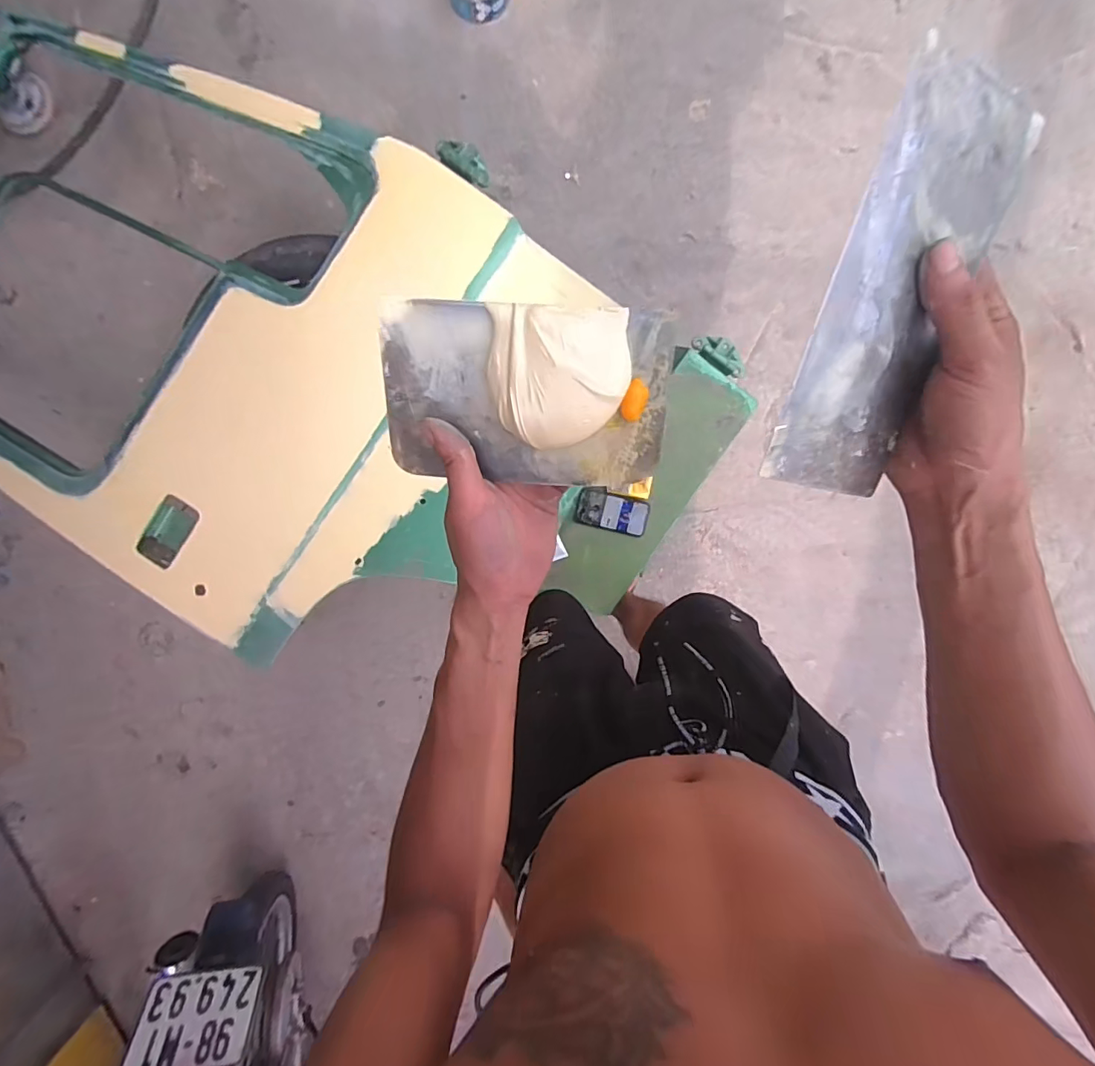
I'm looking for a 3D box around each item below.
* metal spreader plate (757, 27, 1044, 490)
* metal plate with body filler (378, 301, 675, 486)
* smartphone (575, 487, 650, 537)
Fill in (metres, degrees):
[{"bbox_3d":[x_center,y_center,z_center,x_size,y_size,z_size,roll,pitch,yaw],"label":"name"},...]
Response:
[{"bbox_3d":[0.182,-0.118,0.262,0.092,0.005,0.197,5,110,-25],"label":"metal spreader plate"},{"bbox_3d":[-0.013,-0.078,0.298,0.167,0.020,0.103,3,117,0],"label":"metal plate with body filler"},{"bbox_3d":[0.134,-0.043,1.032,0.148,0.013,0.078,15,95,-1],"label":"smartphone"}]

